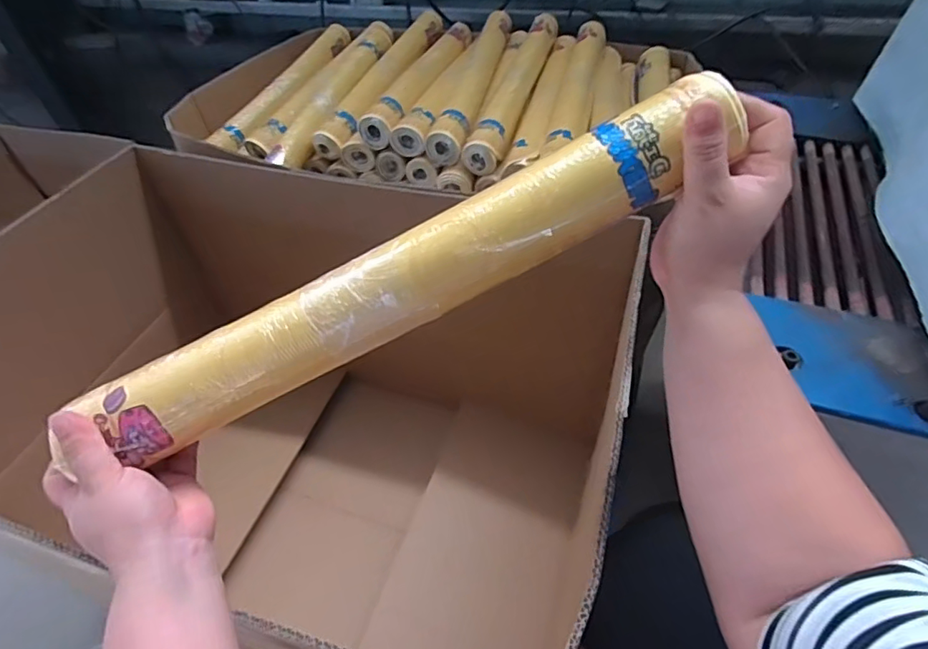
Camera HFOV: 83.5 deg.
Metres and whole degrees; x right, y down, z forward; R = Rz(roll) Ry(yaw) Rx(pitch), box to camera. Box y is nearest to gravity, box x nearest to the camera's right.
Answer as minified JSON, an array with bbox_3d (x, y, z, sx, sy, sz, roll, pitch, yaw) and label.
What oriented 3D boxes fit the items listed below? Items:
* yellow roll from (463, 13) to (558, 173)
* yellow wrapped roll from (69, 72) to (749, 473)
[{"bbox_3d":[0.103,-0.471,1.030,0.068,0.086,0.501,11,50,16],"label":"yellow roll"},{"bbox_3d":[-0.041,-0.028,0.345,0.452,0.052,0.044,-27,48,6],"label":"yellow wrapped roll"}]

